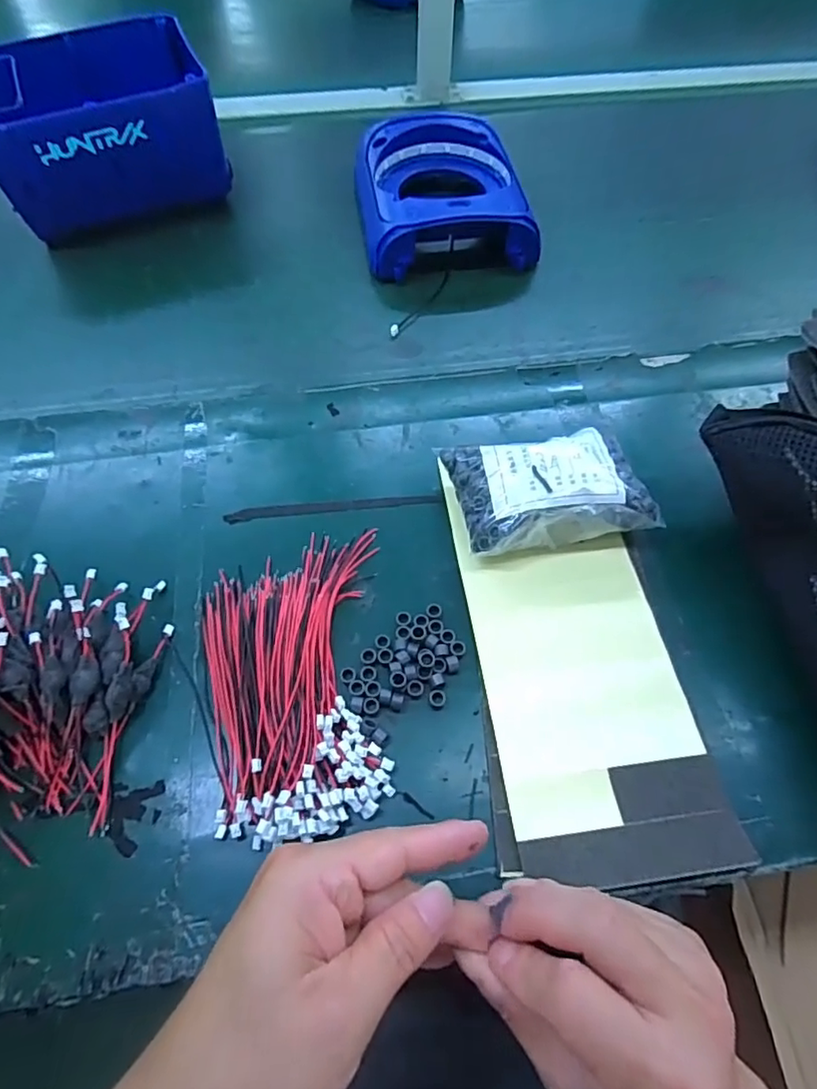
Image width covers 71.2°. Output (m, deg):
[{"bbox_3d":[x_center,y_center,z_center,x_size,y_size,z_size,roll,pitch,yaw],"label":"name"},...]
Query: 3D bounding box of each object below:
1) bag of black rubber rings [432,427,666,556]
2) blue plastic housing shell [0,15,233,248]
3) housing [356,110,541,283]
[{"bbox_3d":[0.098,-0.039,0.407,0.126,0.059,0.084,-10,60,-5],"label":"bag of black rubber rings"},{"bbox_3d":[-0.305,-0.406,0.583,0.212,0.136,0.149,-27,65,-15],"label":"blue plastic housing shell"},{"bbox_3d":[0.031,-0.378,0.612,0.169,0.062,0.213,-8,60,-4],"label":"housing"}]

